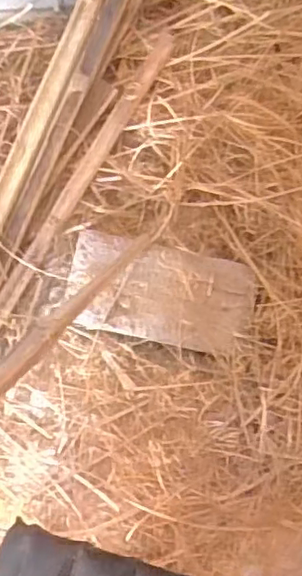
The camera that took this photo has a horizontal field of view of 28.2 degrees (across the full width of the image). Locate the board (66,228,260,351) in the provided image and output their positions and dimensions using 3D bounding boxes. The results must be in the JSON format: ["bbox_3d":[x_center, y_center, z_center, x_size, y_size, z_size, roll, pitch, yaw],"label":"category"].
[{"bbox_3d":[0.010,0.006,0.671,0.200,0.026,0.104,11,79,1],"label":"board"}]

